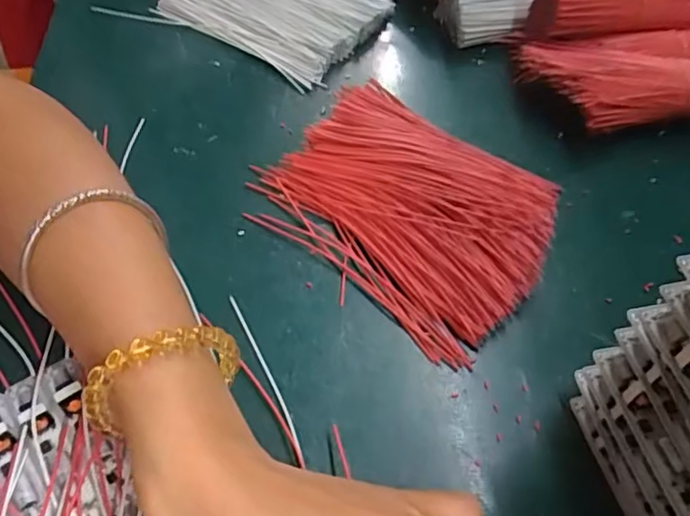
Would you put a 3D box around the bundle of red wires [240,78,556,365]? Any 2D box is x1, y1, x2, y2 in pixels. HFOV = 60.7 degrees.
[{"bbox_3d":[0.034,-0.032,0.325,0.152,0.023,0.132,27,56,16],"label":"bundle of red wires"}]

